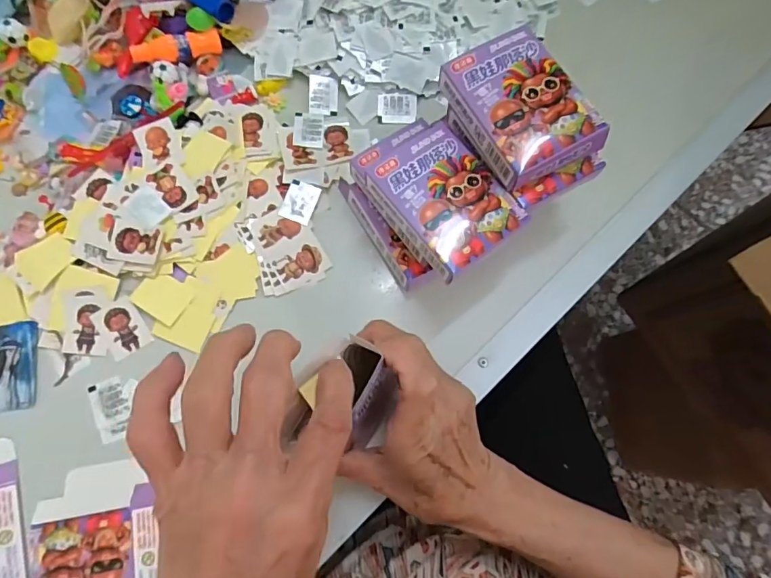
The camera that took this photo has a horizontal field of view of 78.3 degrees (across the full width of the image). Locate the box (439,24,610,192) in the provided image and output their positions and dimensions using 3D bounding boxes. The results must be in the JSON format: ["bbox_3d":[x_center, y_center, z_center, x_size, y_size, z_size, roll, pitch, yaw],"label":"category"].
[{"bbox_3d":[0.085,-0.116,0.306,0.073,0.031,0.093,-28,77,-7],"label":"box"}]

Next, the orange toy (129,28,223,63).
[{"bbox_3d":[-0.172,-0.198,0.391,0.070,0.017,0.020,-14,77,-4],"label":"orange toy"}]

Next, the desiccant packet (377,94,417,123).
[{"bbox_3d":[0.010,-0.150,0.394,0.032,0.004,0.023,-2,94,-3],"label":"desiccant packet"}]

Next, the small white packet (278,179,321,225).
[{"bbox_3d":[-0.067,-0.068,0.369,0.024,0.005,0.033,20,77,4],"label":"small white packet"}]

